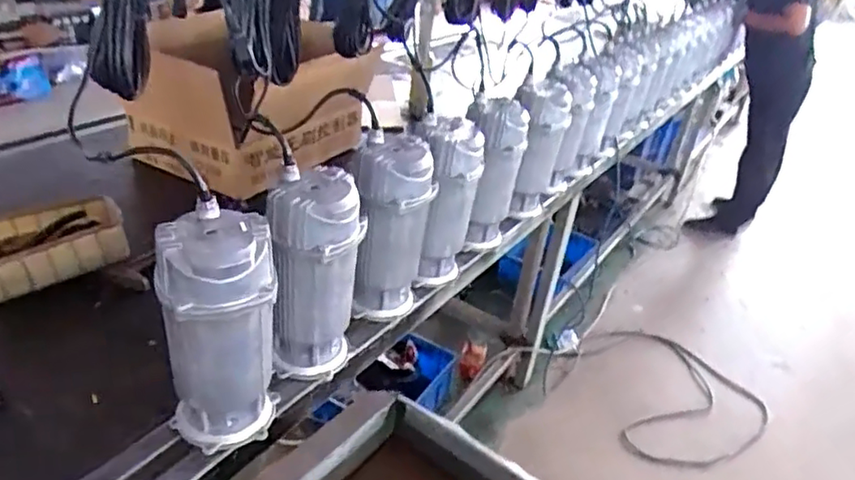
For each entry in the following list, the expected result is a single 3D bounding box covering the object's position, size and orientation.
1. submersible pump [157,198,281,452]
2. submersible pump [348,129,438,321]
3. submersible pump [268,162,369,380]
[{"bbox_3d":[-0.252,0.122,0.769,0.122,0.307,0.104,-5,33,-20],"label":"submersible pump"},{"bbox_3d":[-0.062,-0.010,1.025,0.126,0.288,0.127,6,31,-3],"label":"submersible pump"},{"bbox_3d":[-0.162,0.059,0.897,0.119,0.301,0.119,10,31,4],"label":"submersible pump"}]

